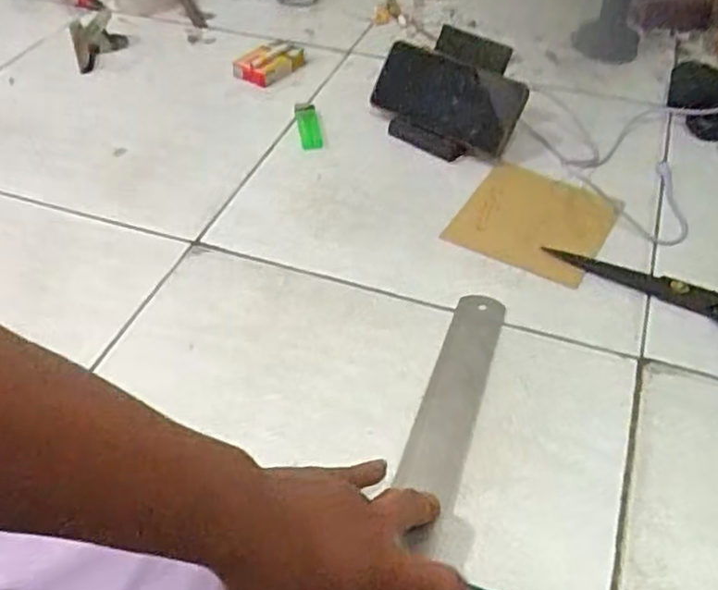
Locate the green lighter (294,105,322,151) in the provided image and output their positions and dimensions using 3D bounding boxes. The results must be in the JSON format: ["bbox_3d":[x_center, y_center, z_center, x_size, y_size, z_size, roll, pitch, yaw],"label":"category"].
[{"bbox_3d":[-0.055,-0.185,0.759,0.024,0.006,0.082,-9,46,-6],"label":"green lighter"}]

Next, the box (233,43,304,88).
[{"bbox_3d":[-0.112,-0.284,0.850,0.051,0.024,0.076,33,55,29],"label":"box"}]

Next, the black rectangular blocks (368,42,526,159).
[{"bbox_3d":[0.093,-0.212,0.743,0.161,0.079,0.009,28,19,21],"label":"black rectangular blocks"}]

